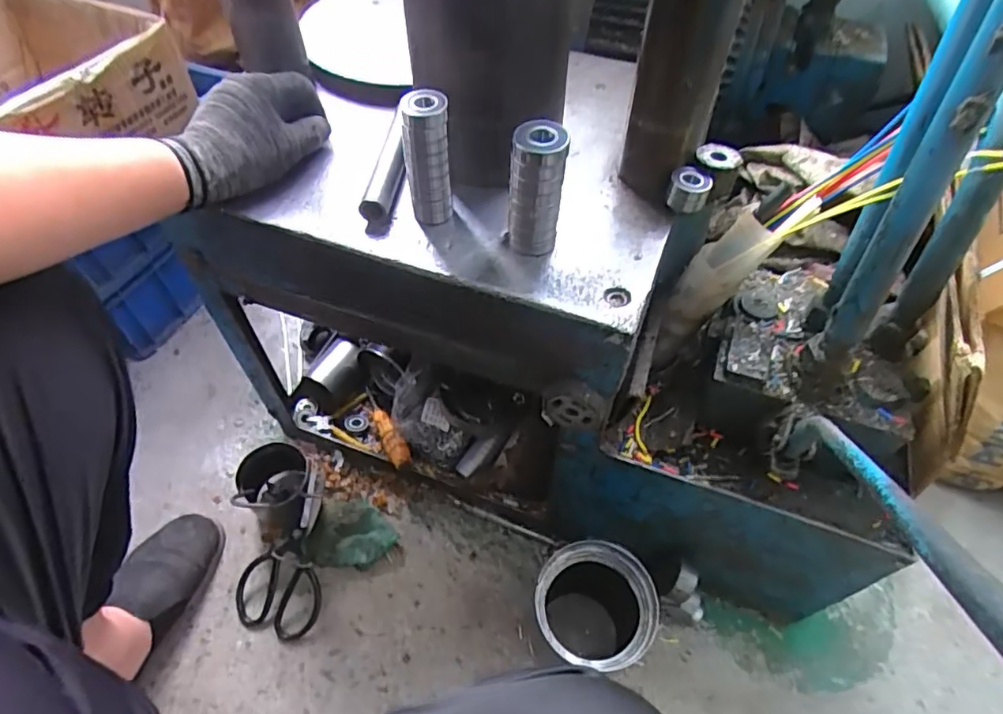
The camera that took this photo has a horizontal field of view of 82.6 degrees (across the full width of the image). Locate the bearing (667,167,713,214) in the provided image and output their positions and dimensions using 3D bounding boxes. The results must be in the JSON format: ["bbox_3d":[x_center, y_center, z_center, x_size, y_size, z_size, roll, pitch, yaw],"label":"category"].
[{"bbox_3d":[0.157,-0.140,0.479,0.032,0.030,0.032,0,54,0],"label":"bearing"}]

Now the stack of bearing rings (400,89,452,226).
[{"bbox_3d":[-0.056,-0.149,0.439,0.033,0.102,0.032,-7,54,-5],"label":"stack of bearing rings"}]

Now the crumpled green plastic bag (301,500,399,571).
[{"bbox_3d":[-0.192,0.231,0.749,0.108,0.050,0.085,6,54,4],"label":"crumpled green plastic bag"}]

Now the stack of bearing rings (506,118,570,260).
[{"bbox_3d":[0.025,-0.118,0.417,0.038,0.097,0.029,2,54,1],"label":"stack of bearing rings"}]

